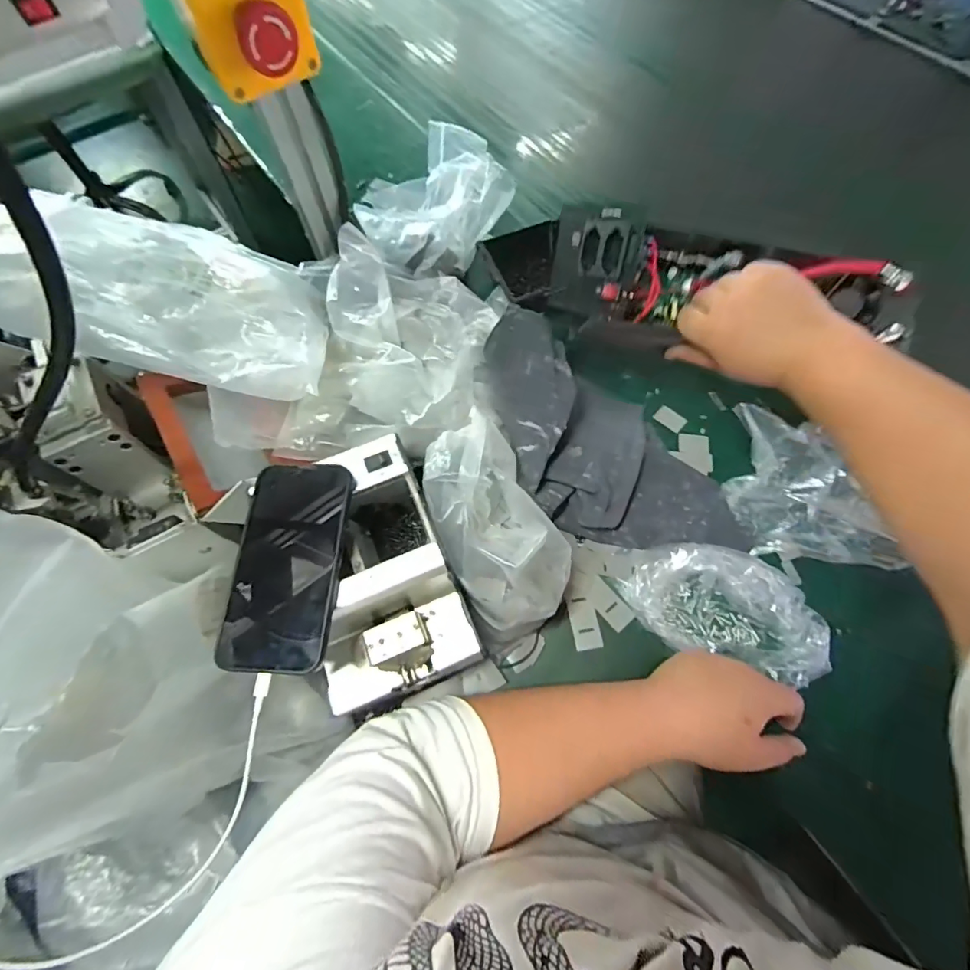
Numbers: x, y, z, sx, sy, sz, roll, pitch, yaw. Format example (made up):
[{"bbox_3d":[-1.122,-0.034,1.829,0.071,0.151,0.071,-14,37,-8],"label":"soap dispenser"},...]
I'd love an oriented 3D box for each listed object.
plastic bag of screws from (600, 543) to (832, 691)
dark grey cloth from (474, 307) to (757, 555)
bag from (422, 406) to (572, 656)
[{"bbox_3d":[0.224,0.113,0.450,0.196,0.046,0.097,15,67,8],"label":"plastic bag of screws"},{"bbox_3d":[0.120,-0.034,0.494,0.316,0.075,0.176,39,71,-6],"label":"dark grey cloth"},{"bbox_3d":[0.009,0.042,0.412,0.094,0.117,0.157,-28,68,-11],"label":"bag"}]

